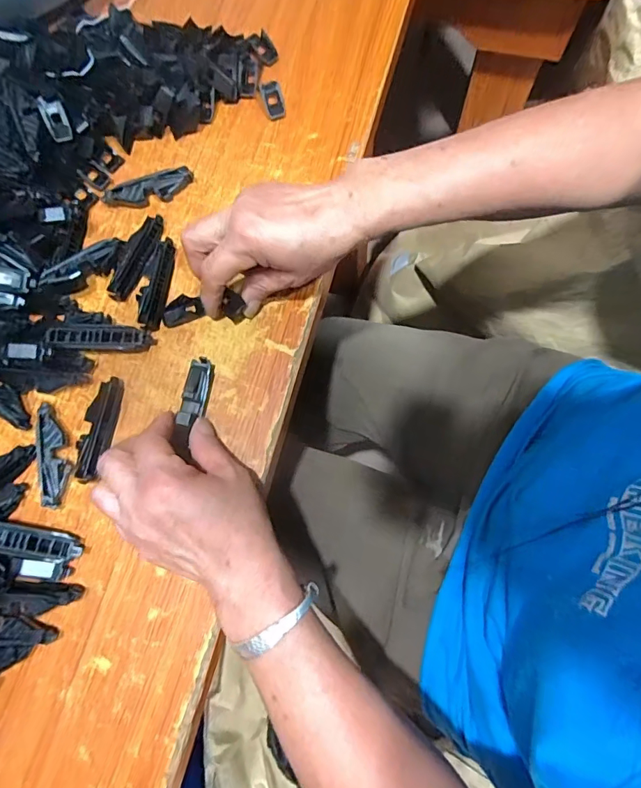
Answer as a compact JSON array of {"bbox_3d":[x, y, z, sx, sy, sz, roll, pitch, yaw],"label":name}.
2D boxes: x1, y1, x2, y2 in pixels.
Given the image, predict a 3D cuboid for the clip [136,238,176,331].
[{"bbox_3d":[-0.139,-0.092,0.369,0.022,0.010,0.078,7,77,6],"label":"clip"}]

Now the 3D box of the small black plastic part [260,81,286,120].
[{"bbox_3d":[-0.044,-0.270,0.404,0.017,0.006,0.039,-17,75,0],"label":"small black plastic part"}]

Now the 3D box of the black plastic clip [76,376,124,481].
[{"bbox_3d":[-0.172,0.027,0.344,0.025,0.015,0.081,10,77,7],"label":"black plastic clip"}]

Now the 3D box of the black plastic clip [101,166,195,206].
[{"bbox_3d":[-0.153,-0.181,0.391,0.079,0.020,0.016,-14,76,1],"label":"black plastic clip"}]

